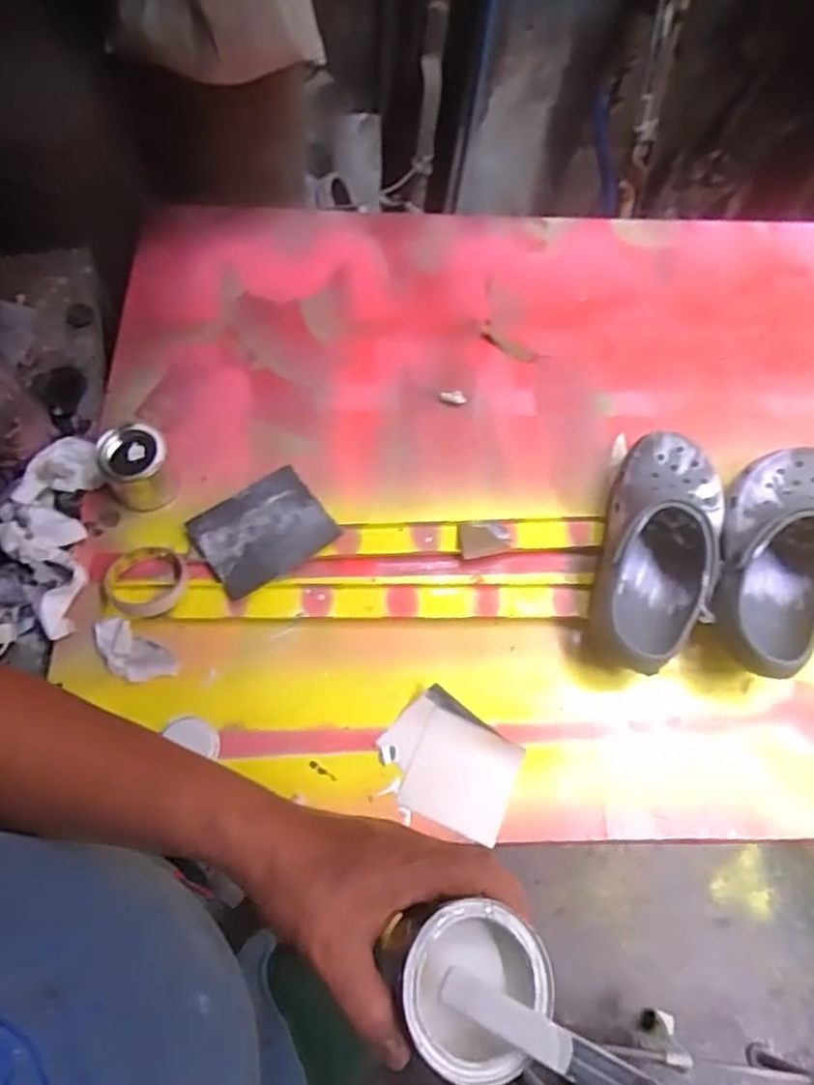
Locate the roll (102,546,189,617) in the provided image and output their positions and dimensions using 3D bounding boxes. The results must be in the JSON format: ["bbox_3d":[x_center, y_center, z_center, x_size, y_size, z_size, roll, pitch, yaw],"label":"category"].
[{"bbox_3d":[-0.280,0.041,0.737,0.080,0.023,0.080,0,67,0],"label":"roll"}]

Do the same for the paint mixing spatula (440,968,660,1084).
[{"bbox_3d":[0.089,0.226,0.287,0.160,0.010,0.016,16,67,25],"label":"paint mixing spatula"}]

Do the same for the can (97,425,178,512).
[{"bbox_3d":[-0.301,-0.082,0.783,0.074,0.075,0.070,1,66,-2],"label":"can"}]

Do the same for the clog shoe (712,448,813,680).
[{"bbox_3d":[0.405,0.015,0.767,0.120,0.109,0.274,24,68,9],"label":"clog shoe"}]

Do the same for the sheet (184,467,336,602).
[{"bbox_3d":[-0.163,-0.012,0.787,0.140,0.007,0.109,-33,78,-18],"label":"sheet"}]

